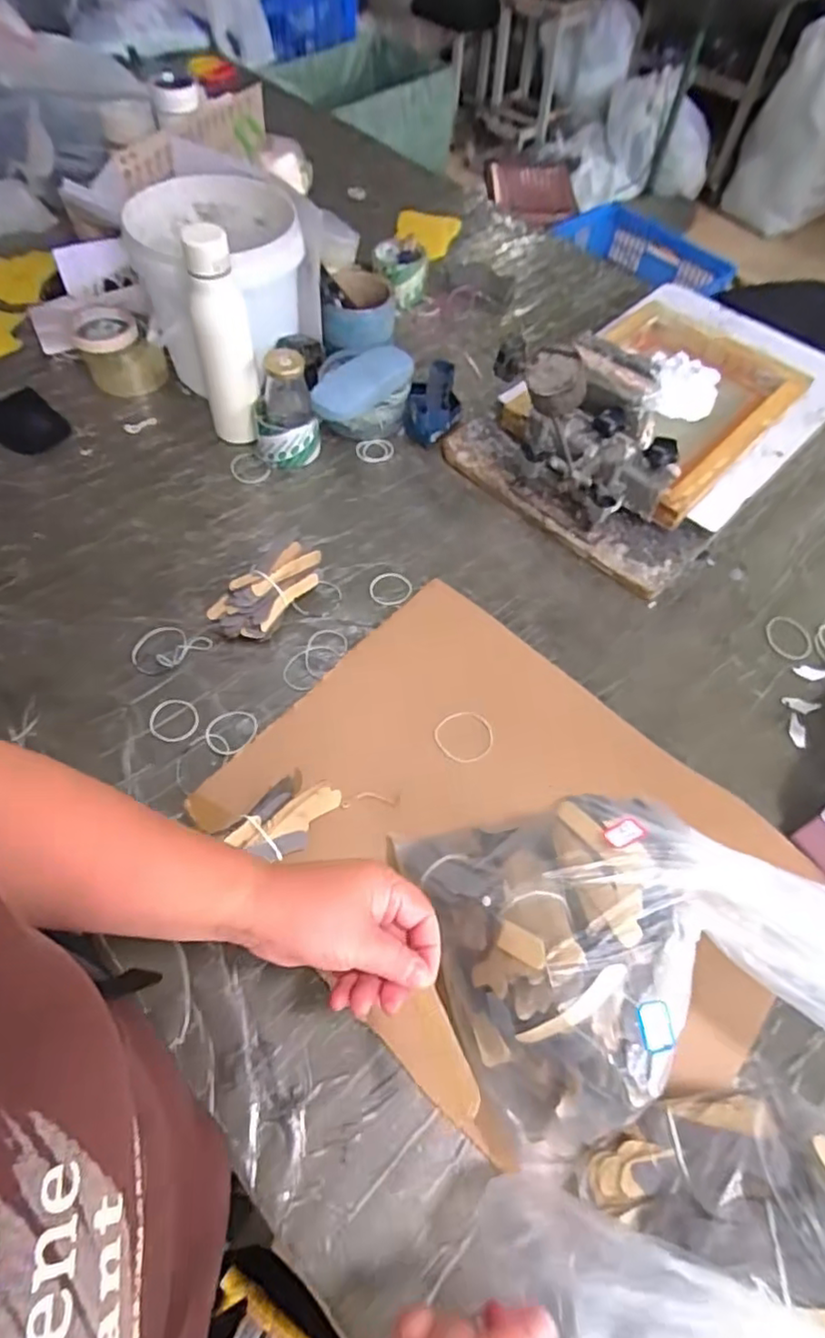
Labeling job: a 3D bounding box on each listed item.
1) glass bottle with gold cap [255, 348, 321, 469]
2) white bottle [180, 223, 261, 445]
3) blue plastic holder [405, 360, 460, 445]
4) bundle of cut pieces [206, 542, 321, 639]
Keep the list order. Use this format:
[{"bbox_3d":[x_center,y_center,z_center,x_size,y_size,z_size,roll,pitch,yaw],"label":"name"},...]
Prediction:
[{"bbox_3d":[-0.165,-0.326,0.797,0.076,0.129,0.076,-14,62,-12],"label":"glass bottle with gold cap"},{"bbox_3d":[-0.228,-0.386,0.758,0.069,0.247,0.057,-14,62,-12],"label":"white bottle"},{"bbox_3d":[0.032,-0.363,0.859,0.071,0.057,0.103,14,60,5],"label":"blue plastic holder"},{"bbox_3d":[-0.156,-0.081,0.682,0.059,0.050,0.127,33,63,15],"label":"bundle of cut pieces"}]

